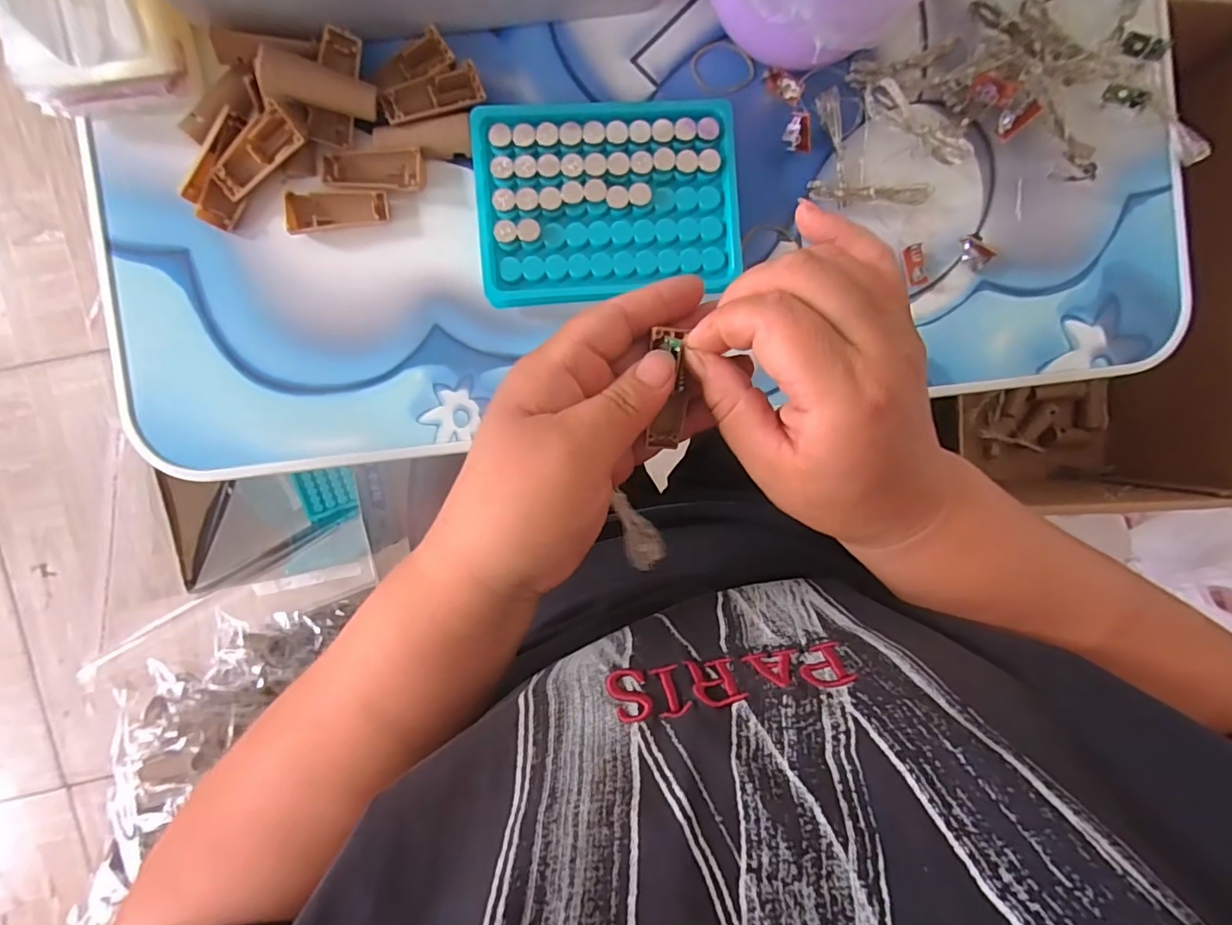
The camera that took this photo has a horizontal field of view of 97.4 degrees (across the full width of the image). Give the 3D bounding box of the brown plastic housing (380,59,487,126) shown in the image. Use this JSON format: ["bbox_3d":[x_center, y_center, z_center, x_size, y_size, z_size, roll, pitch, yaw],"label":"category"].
[{"bbox_3d":[-0.093,-0.187,0.275,0.049,0.008,0.020,-20,93,-2],"label":"brown plastic housing"}]

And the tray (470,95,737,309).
[{"bbox_3d":[-0.004,-0.134,0.282,0.130,0.022,0.095,-5,93,-3],"label":"tray"}]

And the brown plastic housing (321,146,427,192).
[{"bbox_3d":[-0.124,-0.151,0.279,0.050,0.007,0.020,-1,92,-3],"label":"brown plastic housing"}]

